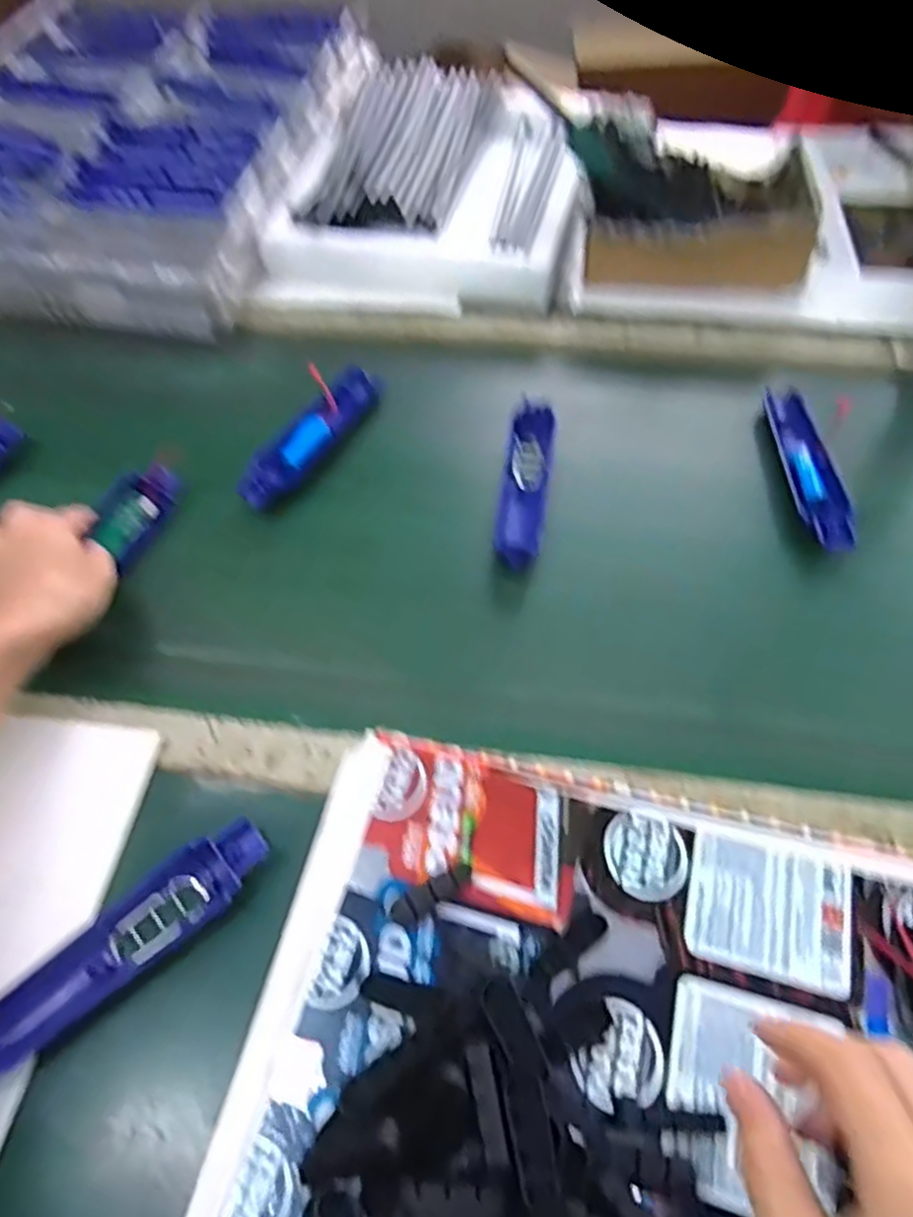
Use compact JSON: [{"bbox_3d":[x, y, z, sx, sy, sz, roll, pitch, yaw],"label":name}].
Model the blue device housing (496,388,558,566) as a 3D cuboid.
[{"bbox_3d":[0.054,-0.096,0.576,0.034,0.028,0.167,7,55,5],"label":"blue device housing"}]

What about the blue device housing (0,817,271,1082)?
[{"bbox_3d":[-0.175,0.174,0.378,0.172,0.019,0.037,-34,61,-22],"label":"blue device housing"}]

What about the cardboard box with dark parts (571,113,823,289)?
[{"bbox_3d":[0.220,-0.386,0.707,0.223,0.091,0.184,4,55,3],"label":"cardboard box with dark parts"}]

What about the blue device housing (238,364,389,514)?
[{"bbox_3d":[-0.117,-0.142,0.608,0.037,0.027,0.171,25,58,17],"label":"blue device housing"}]

